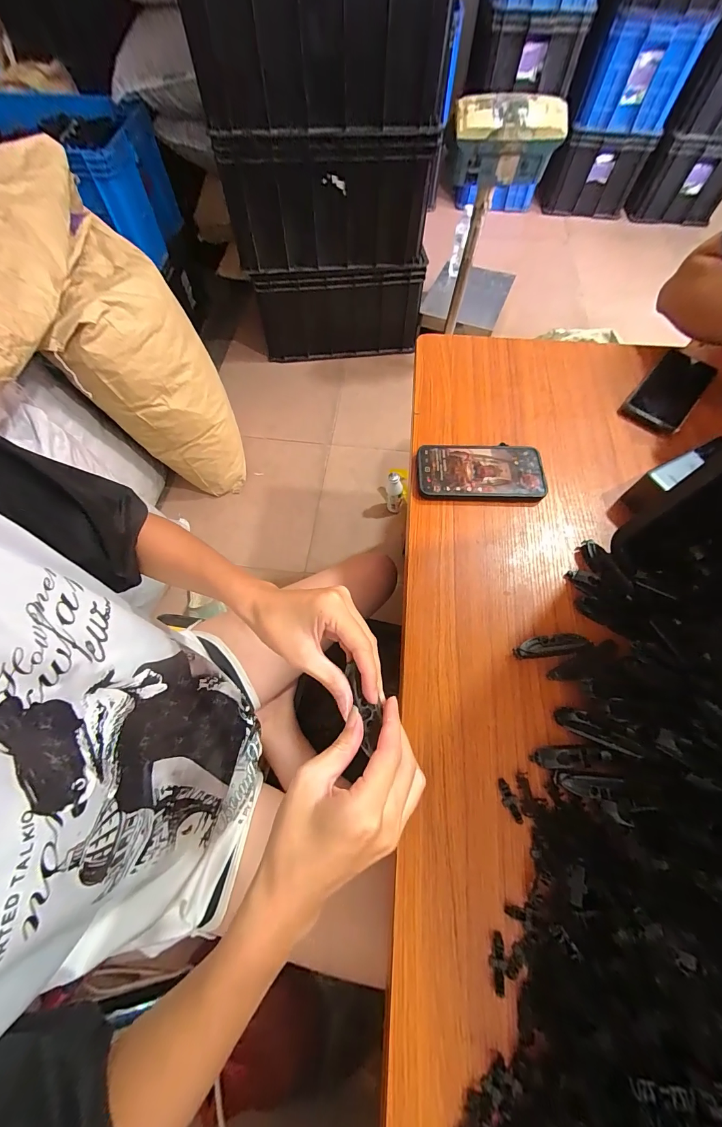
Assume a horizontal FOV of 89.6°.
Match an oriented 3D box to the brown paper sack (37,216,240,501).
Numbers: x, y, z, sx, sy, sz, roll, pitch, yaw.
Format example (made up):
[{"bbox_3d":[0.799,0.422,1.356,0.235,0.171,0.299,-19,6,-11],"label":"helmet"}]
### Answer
[{"bbox_3d":[-0.523,-0.516,1.016,0.257,0.515,0.391,-4,66,-1],"label":"brown paper sack"}]

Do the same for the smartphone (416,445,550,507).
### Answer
[{"bbox_3d":[0.155,-0.117,0.473,0.159,0.013,0.085,4,66,2],"label":"smartphone"}]

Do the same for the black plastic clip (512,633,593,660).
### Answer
[{"bbox_3d":[0.198,0.086,0.377,0.077,0.018,0.020,-7,66,-3],"label":"black plastic clip"}]

